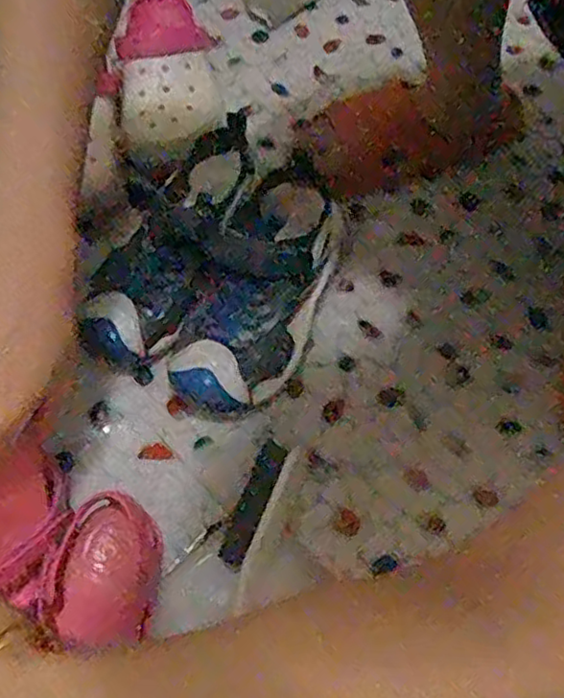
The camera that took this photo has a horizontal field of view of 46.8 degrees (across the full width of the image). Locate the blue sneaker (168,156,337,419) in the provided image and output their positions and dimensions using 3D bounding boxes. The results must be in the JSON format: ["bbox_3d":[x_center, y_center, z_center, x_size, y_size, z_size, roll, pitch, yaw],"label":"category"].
[{"bbox_3d":[-0.013,-0.053,0.548,0.089,0.063,0.233,17,65,5],"label":"blue sneaker"}]

